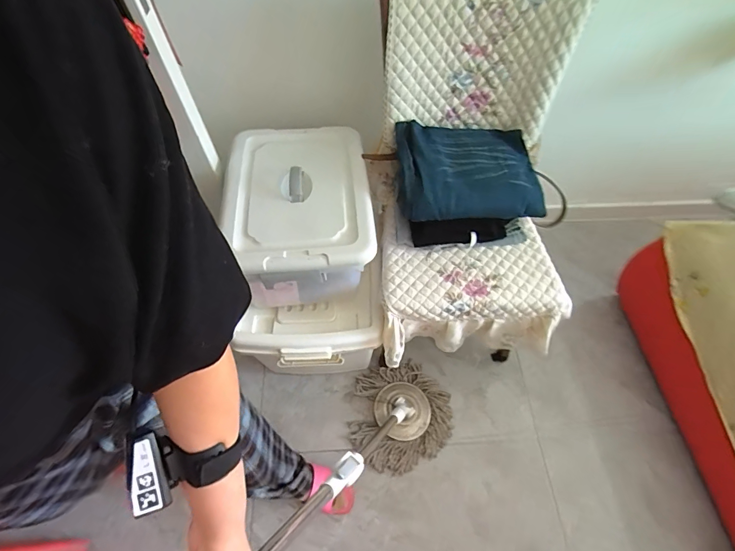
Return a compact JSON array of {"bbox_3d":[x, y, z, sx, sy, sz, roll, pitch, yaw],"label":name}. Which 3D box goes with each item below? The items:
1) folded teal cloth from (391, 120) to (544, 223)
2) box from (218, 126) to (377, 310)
[{"bbox_3d":[0.226,-0.236,0.872,0.305,0.092,0.232,-3,58,-4],"label":"folded teal cloth"},{"bbox_3d":[-0.157,-0.126,0.932,0.313,0.243,0.416,-4,58,-5],"label":"box"}]

